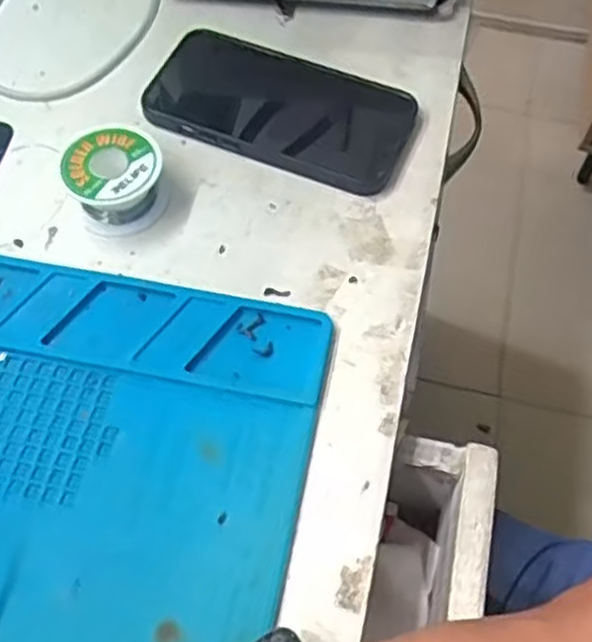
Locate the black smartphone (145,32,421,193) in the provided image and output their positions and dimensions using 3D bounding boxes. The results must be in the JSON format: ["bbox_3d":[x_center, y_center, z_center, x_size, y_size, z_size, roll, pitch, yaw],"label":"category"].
[{"bbox_3d":[-0.012,-0.124,0.443,0.154,0.011,0.075,21,62,10],"label":"black smartphone"}]

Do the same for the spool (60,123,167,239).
[{"bbox_3d":[-0.095,-0.074,0.405,0.049,0.030,0.052,1,60,-2],"label":"spool"}]

